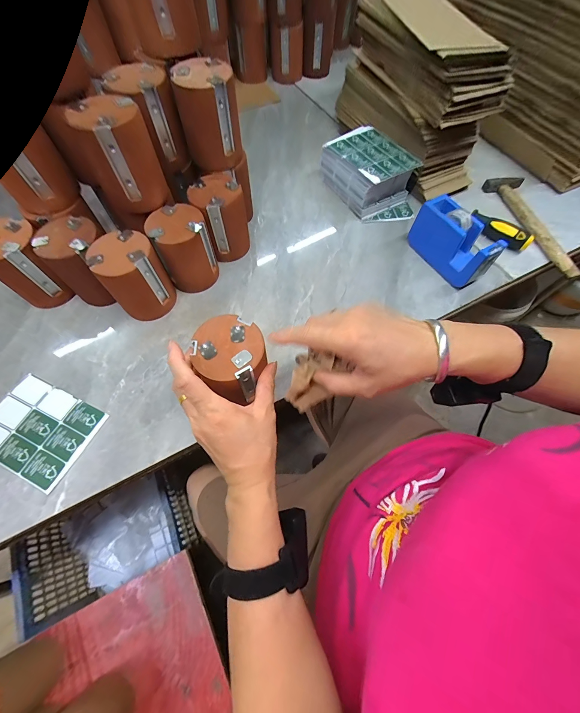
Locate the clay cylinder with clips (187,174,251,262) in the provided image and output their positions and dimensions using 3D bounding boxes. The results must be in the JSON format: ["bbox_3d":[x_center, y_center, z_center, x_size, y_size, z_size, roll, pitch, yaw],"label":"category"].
[{"bbox_3d":[-0.106,-0.216,0.461,0.074,0.100,0.073,-15,66,-8],"label":"clay cylinder with clips"}]

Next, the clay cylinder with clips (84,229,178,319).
[{"bbox_3d":[-0.212,-0.111,0.410,0.079,0.101,0.076,-25,68,-12],"label":"clay cylinder with clips"}]

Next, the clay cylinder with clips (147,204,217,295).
[{"bbox_3d":[-0.152,-0.156,0.432,0.078,0.101,0.072,-19,67,-10],"label":"clay cylinder with clips"}]

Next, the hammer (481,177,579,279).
[{"bbox_3d":[0.438,-0.236,0.513,0.069,0.021,0.237,-15,66,-8],"label":"hammer"}]

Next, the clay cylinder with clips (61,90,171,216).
[{"bbox_3d":[-0.207,-0.248,0.364,0.077,0.099,0.072,-24,68,-12],"label":"clay cylinder with clips"}]

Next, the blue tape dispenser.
[{"bbox_3d":[0.252,-0.177,0.455,0.051,0.079,0.135,-29,69,-14],"label":"blue tape dispenser"}]

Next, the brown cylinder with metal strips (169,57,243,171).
[{"bbox_3d":[-0.110,-0.330,0.403,0.077,0.098,0.070,-15,66,-8],"label":"brown cylinder with metal strips"}]

